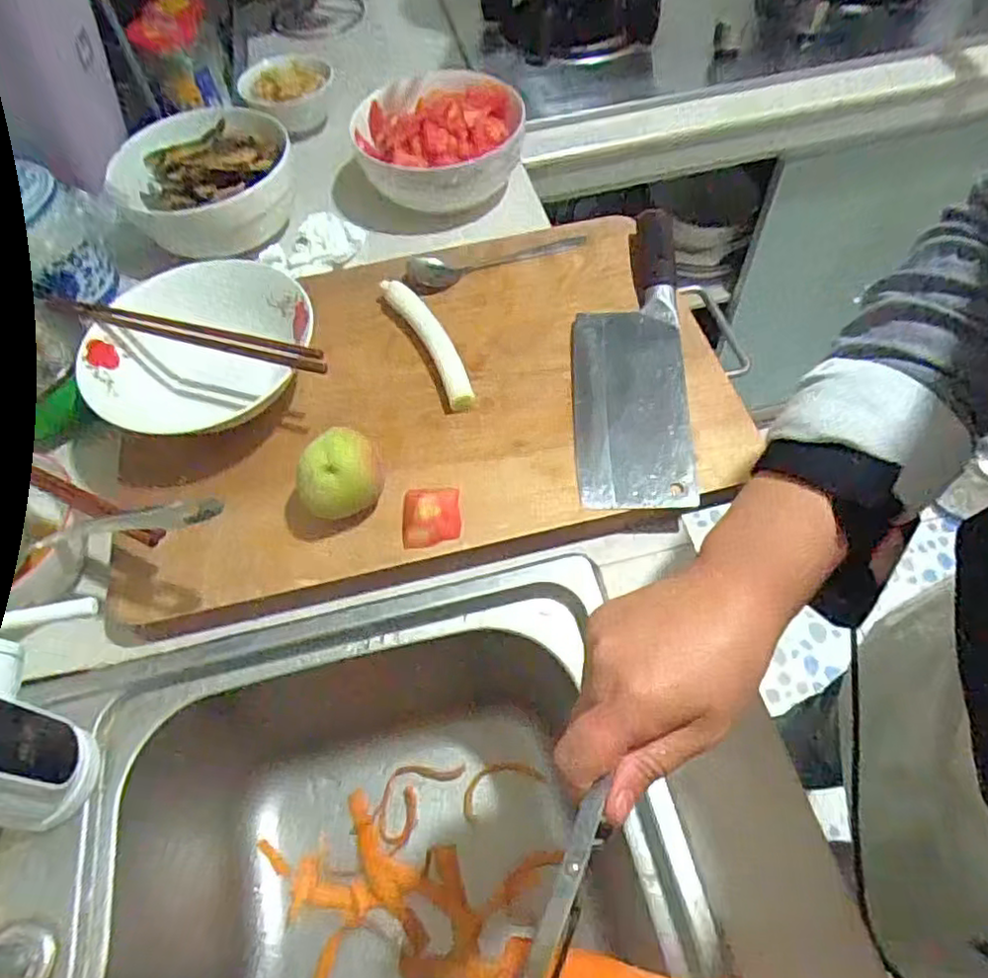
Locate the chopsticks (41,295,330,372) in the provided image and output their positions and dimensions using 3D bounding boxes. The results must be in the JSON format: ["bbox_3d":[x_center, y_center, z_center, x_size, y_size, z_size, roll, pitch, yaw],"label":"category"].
[{"bbox_3d":[-0.238,-0.119,0.496,0.244,0.013,0.015,14,60,12],"label":"chopsticks"}]

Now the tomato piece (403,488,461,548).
[{"bbox_3d":[-0.045,0.016,0.460,0.040,0.014,0.047,-6,60,0],"label":"tomato piece"}]

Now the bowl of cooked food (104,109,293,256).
[{"bbox_3d":[-0.286,-0.307,0.652,0.173,0.072,0.139,-18,61,-7],"label":"bowl of cooked food"}]

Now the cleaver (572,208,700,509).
[{"bbox_3d":[0.110,-0.116,0.533,0.086,0.023,0.292,1,59,4],"label":"cleaver"}]

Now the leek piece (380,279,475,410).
[{"bbox_3d":[-0.053,-0.126,0.540,0.026,0.021,0.148,-25,62,-11],"label":"leek piece"}]

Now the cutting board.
[{"bbox_3d":[-0.060,-0.082,0.544,0.472,0.034,0.312,-12,60,-4],"label":"cutting board"}]

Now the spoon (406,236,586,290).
[{"bbox_3d":[0.004,-0.212,0.605,0.169,0.011,0.038,-11,60,-3],"label":"spoon"}]

